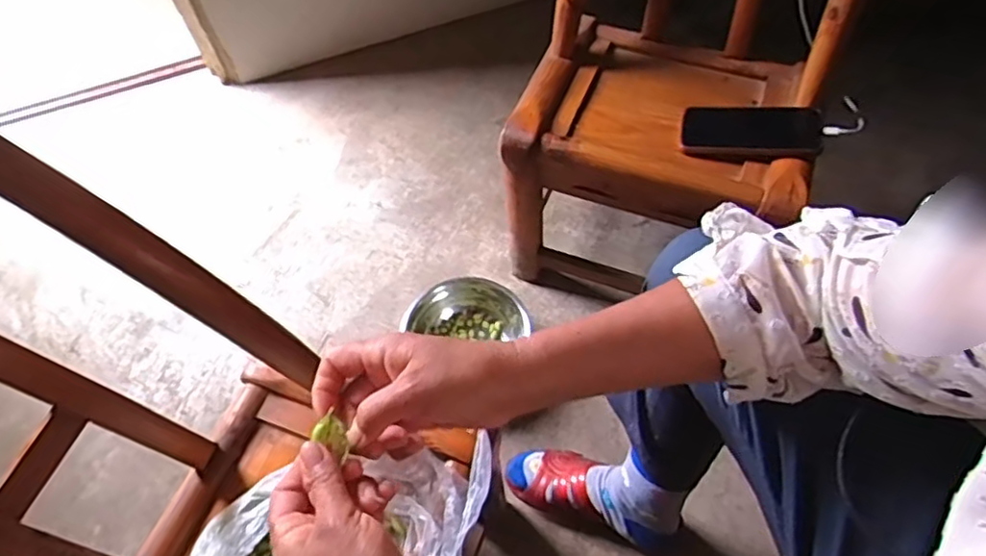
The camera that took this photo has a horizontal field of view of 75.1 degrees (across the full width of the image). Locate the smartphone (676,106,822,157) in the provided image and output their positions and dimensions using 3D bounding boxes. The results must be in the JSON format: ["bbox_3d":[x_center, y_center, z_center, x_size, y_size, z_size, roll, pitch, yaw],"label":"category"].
[{"bbox_3d":[0.323,-0.187,0.807,0.161,0.012,0.075,7,64,16],"label":"smartphone"}]

